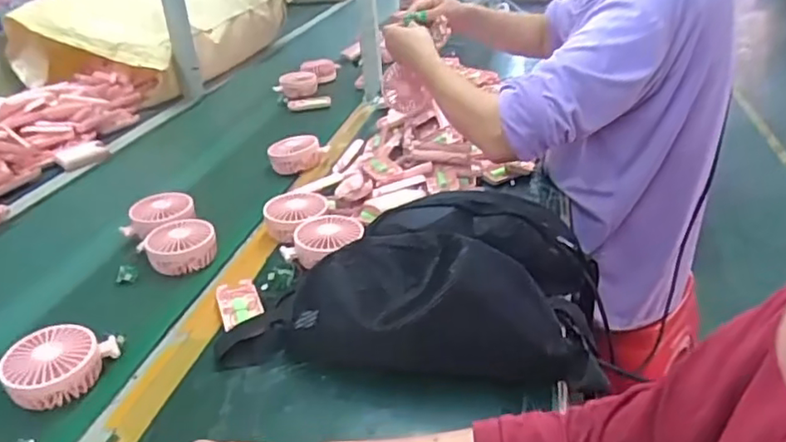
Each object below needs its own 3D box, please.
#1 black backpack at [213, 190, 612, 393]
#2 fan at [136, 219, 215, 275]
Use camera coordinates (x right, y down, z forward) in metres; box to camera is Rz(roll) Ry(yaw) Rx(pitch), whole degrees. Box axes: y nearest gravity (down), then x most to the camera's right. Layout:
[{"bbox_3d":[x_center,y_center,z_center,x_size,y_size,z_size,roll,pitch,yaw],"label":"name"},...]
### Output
[{"bbox_3d":[0.029,0.060,0.668,0.396,0.112,0.221,4,31,8],"label":"black backpack"},{"bbox_3d":[-0.280,0.031,0.799,0.089,0.044,0.072,-19,33,-26],"label":"fan"}]

